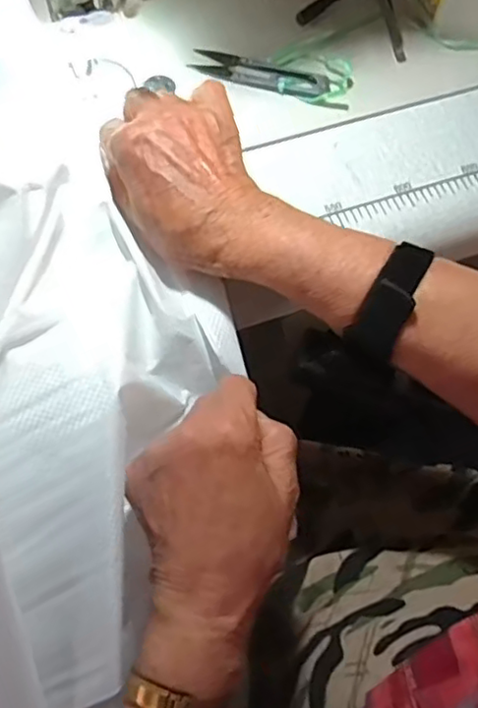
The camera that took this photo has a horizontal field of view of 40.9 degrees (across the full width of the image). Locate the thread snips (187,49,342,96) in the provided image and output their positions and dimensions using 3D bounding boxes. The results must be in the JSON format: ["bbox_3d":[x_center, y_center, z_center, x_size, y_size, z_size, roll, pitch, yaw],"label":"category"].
[{"bbox_3d":[0.018,-0.196,0.452,0.104,0.008,0.023,17,66,6],"label":"thread snips"}]

